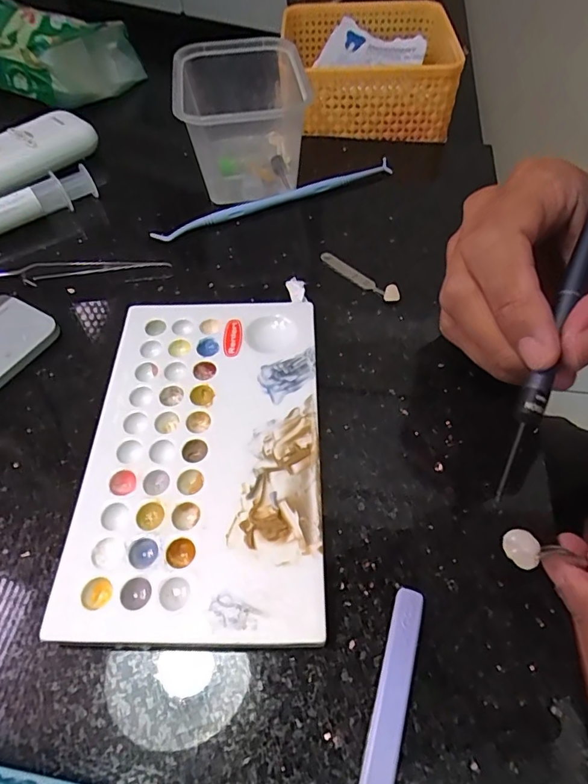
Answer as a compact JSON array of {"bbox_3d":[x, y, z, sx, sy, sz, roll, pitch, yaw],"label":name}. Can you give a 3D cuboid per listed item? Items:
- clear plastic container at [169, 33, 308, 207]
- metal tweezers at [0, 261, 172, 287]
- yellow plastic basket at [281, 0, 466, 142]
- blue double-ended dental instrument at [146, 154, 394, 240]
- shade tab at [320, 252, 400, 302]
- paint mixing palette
[{"bbox_3d":[-0.032,-0.175,0.309,0.077,0.059,0.109,-7,55,-4],"label":"clear plastic container"},{"bbox_3d":[-0.135,-0.066,0.264,0.130,0.008,0.010,-5,54,-2],"label":"metal tweezers"},{"bbox_3d":[0.062,-0.261,0.385,0.121,0.053,0.138,-2,54,0],"label":"yellow plastic basket"},{"bbox_3d":[-0.010,-0.124,0.305,0.163,0.005,0.010,-22,57,-14],"label":"blue double-ended dental instrument"},{"bbox_3d":[0.036,-0.064,0.265,0.010,0.006,0.055,-38,62,-23],"label":"shade tab"},{"bbox_3d":[-0.037,0.021,0.201,0.093,0.012,0.153,-1,55,1],"label":"paint mixing palette"}]

